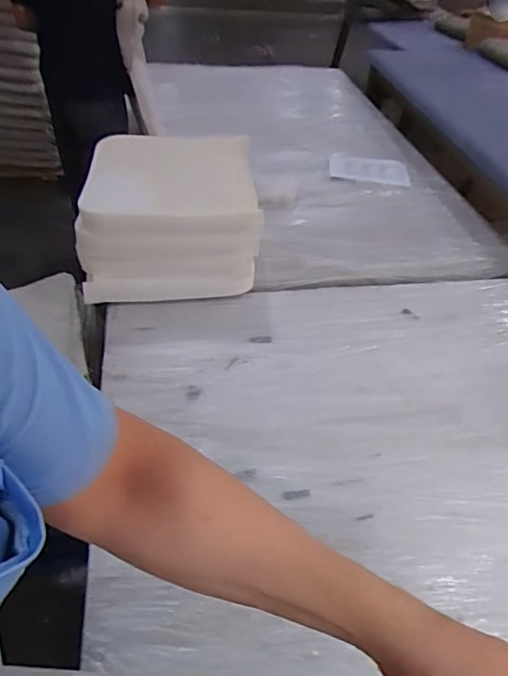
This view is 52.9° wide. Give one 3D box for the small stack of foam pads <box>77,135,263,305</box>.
[{"bbox_3d":[-0.210,-0.325,1.349,0.428,0.240,0.474,0,43,-6],"label":"small stack of foam pads"}]

